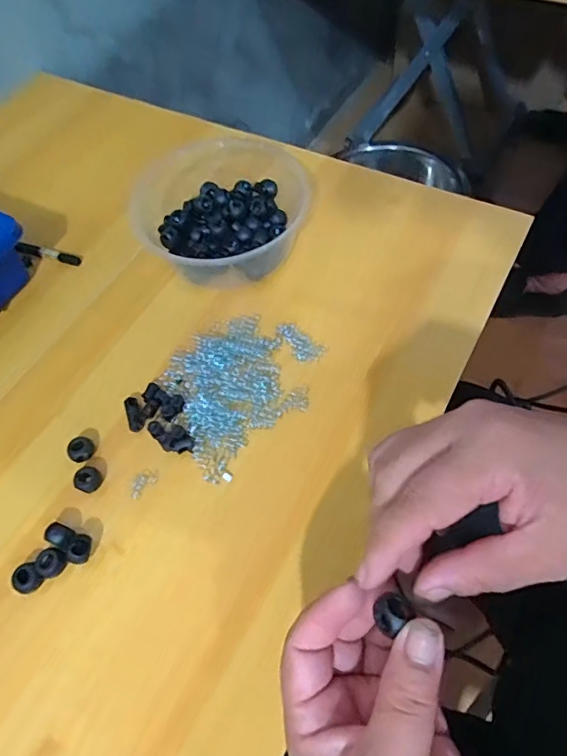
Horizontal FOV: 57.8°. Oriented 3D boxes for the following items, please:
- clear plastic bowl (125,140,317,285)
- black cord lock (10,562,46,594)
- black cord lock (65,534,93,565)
[{"bbox_3d":[-0.052,-0.144,0.440,0.145,0.052,0.149,-2,58,3],"label":"clear plastic bowl"},{"bbox_3d":[-0.157,0.123,0.316,0.017,0.014,0.016,-2,58,3],"label":"black cord lock"},{"bbox_3d":[-0.128,0.108,0.323,0.014,0.016,0.017,14,60,13],"label":"black cord lock"}]

